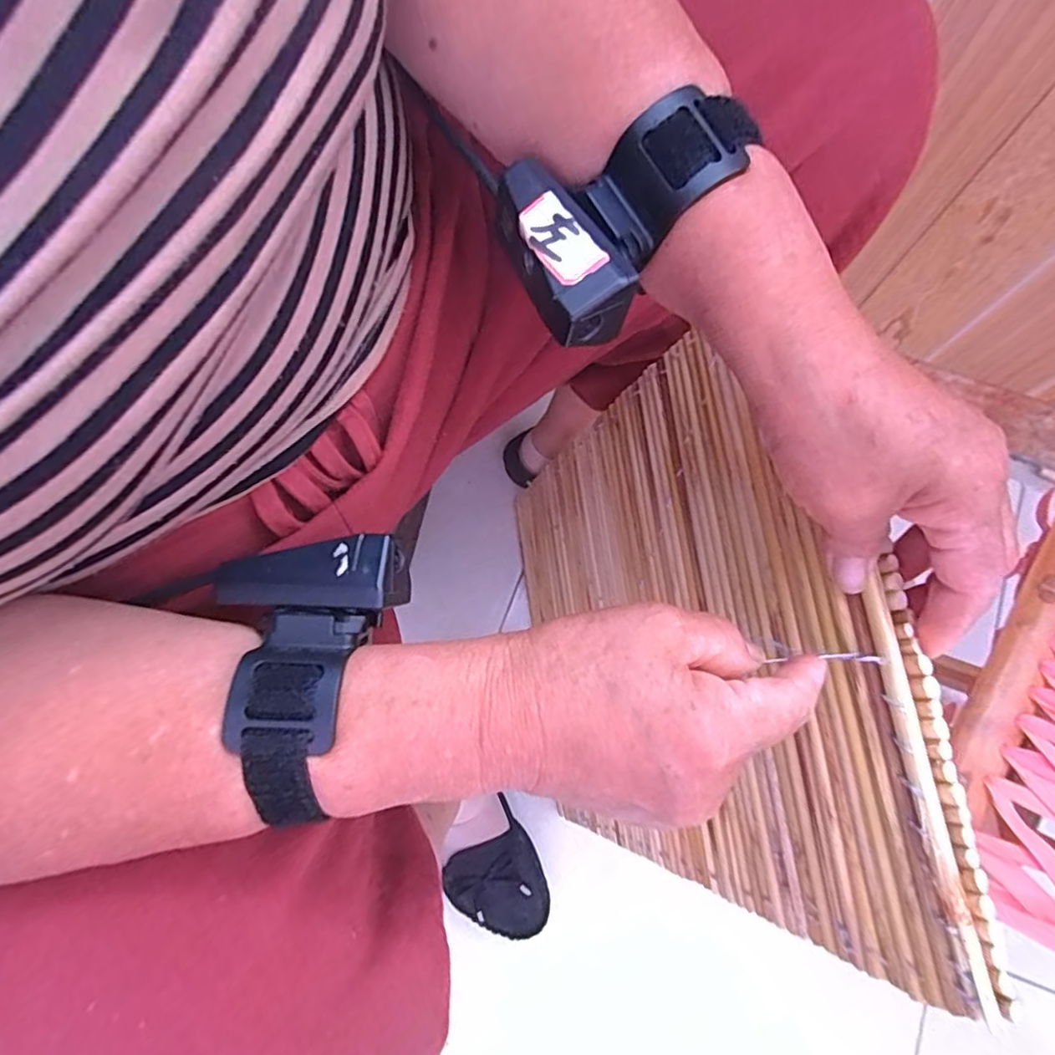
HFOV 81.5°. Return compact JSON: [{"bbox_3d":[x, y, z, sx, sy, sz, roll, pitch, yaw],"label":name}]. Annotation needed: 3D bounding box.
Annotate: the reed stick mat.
[{"bbox_3d":[0.080,0.069,0.437,0.015,0.415,0.315,-3,76,-18],"label":"reed stick mat"}]

